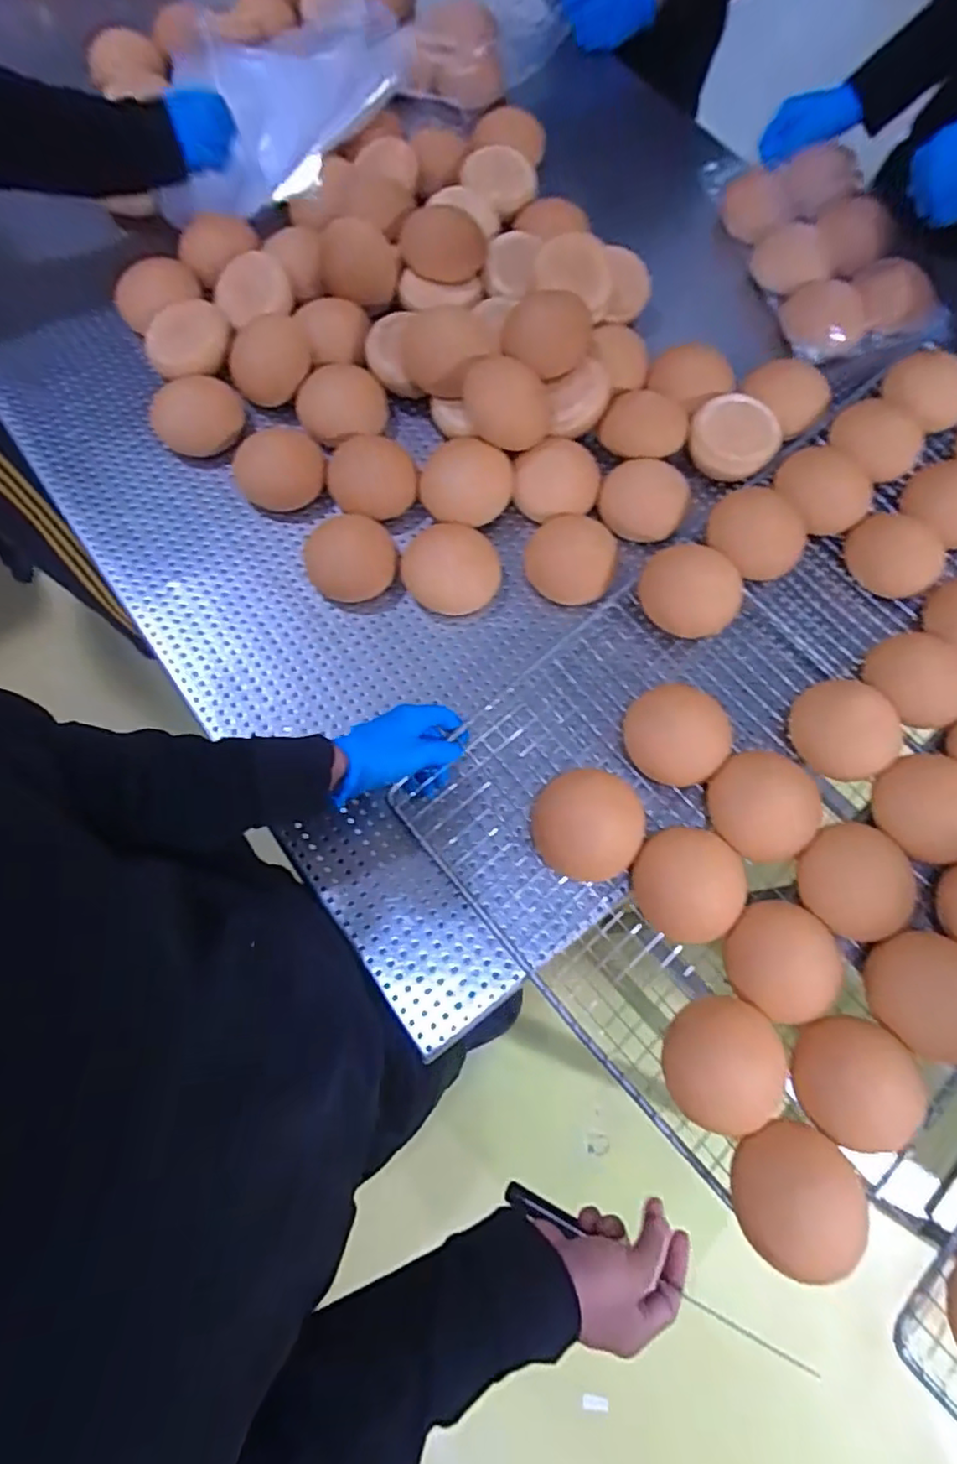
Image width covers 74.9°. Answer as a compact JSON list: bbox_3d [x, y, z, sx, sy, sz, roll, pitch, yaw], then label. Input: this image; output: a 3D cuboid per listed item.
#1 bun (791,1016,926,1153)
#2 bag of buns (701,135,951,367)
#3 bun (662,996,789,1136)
[{"bbox_3d":[0.309,0.288,0.513,0.078,0.045,0.099,16,73,4],"label":"bun"},{"bbox_3d":[0.455,-0.652,0.833,0.198,0.060,0.345,-13,73,-5],"label":"bag of buns"},{"bbox_3d":[0.203,0.277,0.521,0.095,0.040,0.103,-3,73,-2],"label":"bun"}]

